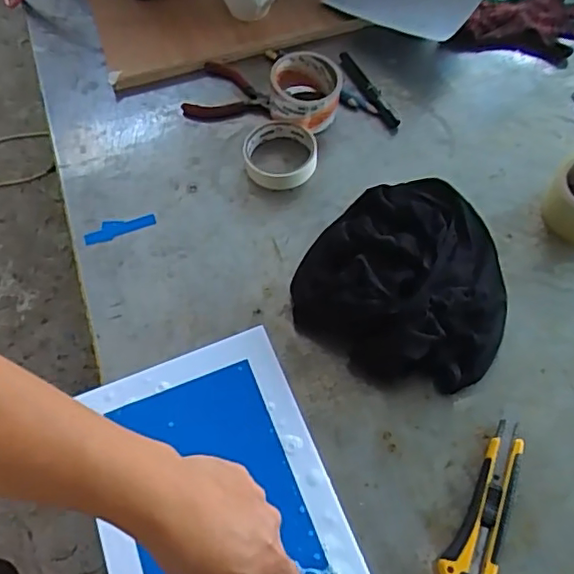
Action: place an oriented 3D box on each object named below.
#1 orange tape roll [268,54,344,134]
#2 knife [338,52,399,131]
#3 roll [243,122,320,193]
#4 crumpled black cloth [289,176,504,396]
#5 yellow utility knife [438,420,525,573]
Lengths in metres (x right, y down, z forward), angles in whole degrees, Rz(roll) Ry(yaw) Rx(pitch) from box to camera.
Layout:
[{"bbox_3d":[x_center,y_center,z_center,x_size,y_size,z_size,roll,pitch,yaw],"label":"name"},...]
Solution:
[{"bbox_3d":[0.023,-0.237,0.727,0.085,0.052,0.089,-2,60,3],"label":"orange tape roll"},{"bbox_3d":[0.104,-0.252,0.757,0.021,0.010,0.138,-24,62,-10],"label":"knife"},{"bbox_3d":[-0.008,-0.156,0.704,0.088,0.020,0.084,-2,60,3],"label":"roll"},{"bbox_3d":[0.130,-0.020,0.602,0.211,0.056,0.231,29,66,18],"label":"crumpled black cloth"},{"bbox_3d":[0.173,0.186,0.503,0.041,0.020,0.146,26,65,17],"label":"yellow utility knife"}]

